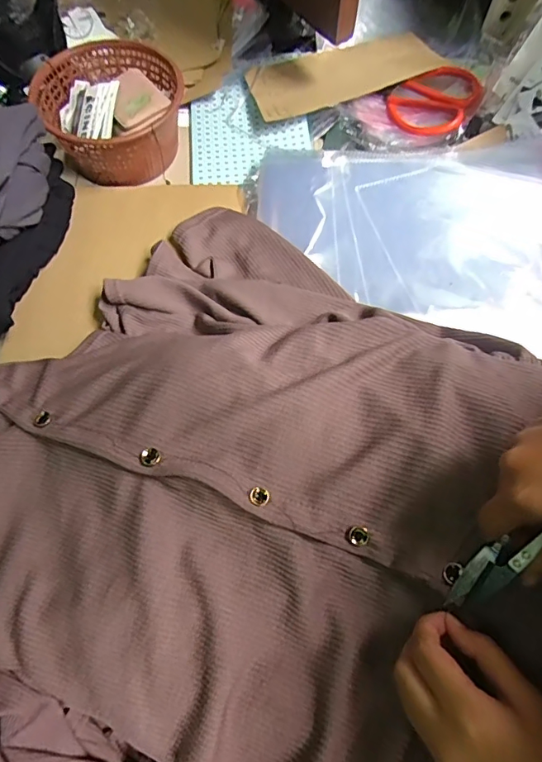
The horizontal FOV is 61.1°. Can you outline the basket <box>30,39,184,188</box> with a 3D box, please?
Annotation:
[{"bbox_3d":[-0.208,-0.352,0.612,0.188,0.078,0.183,-18,68,-8],"label":"basket"}]

